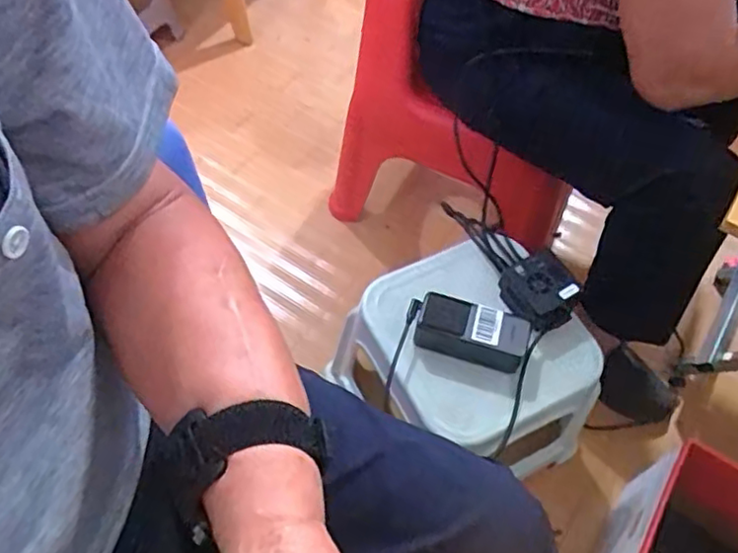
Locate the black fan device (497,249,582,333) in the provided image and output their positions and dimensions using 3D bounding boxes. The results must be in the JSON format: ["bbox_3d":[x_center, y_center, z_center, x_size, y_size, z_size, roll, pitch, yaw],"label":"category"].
[{"bbox_3d":[0.220,0.018,0.815,0.086,0.041,0.095,-27,58,-17],"label":"black fan device"}]

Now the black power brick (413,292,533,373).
[{"bbox_3d":[0.124,0.070,0.787,0.132,0.055,0.060,17,58,9],"label":"black power brick"}]

